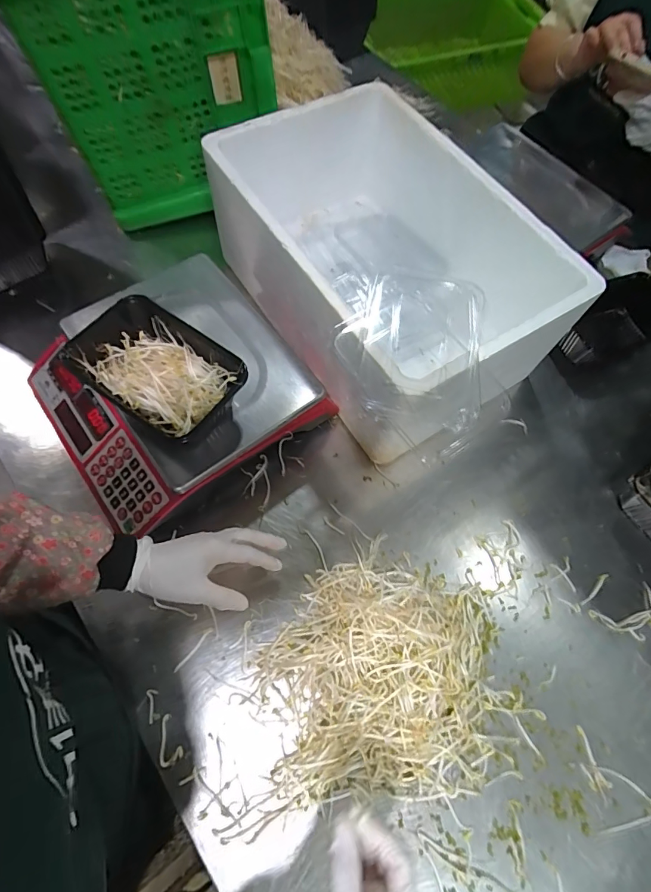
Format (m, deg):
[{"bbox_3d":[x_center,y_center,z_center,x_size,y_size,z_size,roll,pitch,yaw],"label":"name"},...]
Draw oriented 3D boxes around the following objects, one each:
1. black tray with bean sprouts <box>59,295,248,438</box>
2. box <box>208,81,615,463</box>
[{"bbox_3d":[-0.188,-0.087,0.483,0.188,0.035,0.121,34,69,11],"label":"black tray with bean sprouts"},{"bbox_3d":[0.083,-0.260,0.630,0.328,0.196,0.503,-27,70,-14],"label":"box"}]

